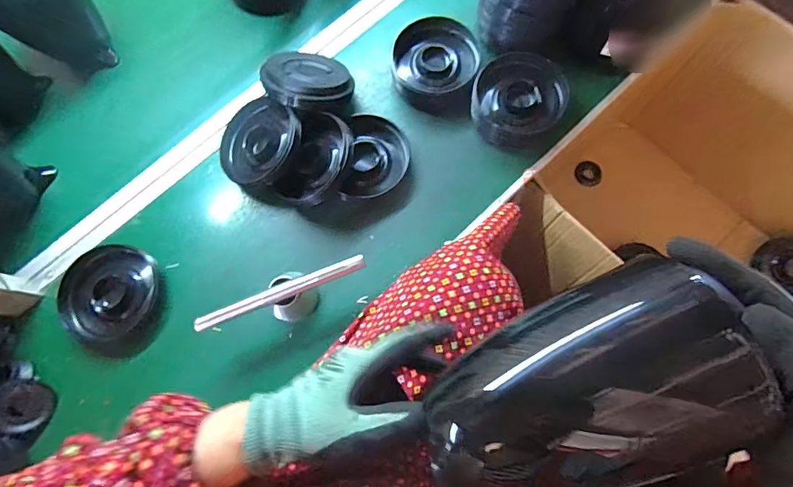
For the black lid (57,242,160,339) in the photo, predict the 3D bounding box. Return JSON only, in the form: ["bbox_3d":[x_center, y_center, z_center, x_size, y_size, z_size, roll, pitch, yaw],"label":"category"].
[{"bbox_3d":[-0.368,0.059,0.549,0.111,0.021,0.115,0,74,2],"label":"black lid"}]

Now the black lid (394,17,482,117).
[{"bbox_3d":[0.054,-0.250,0.602,0.117,0.050,0.110,0,74,2],"label":"black lid"}]

